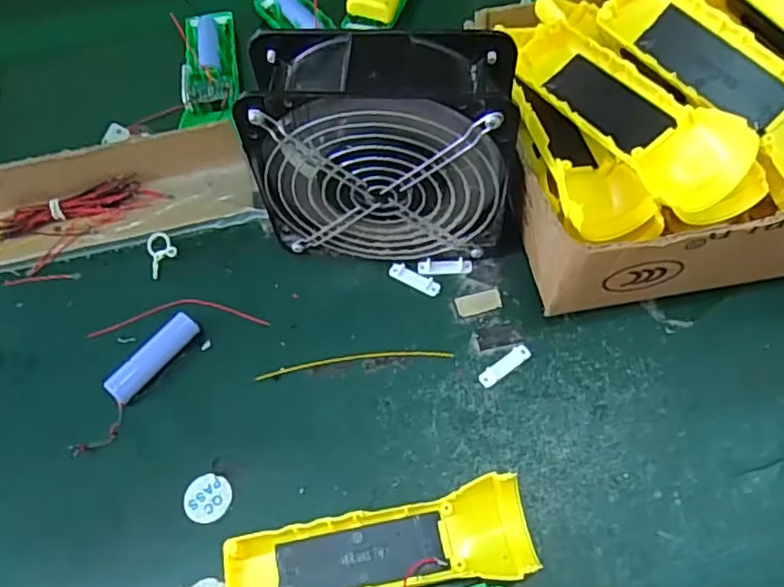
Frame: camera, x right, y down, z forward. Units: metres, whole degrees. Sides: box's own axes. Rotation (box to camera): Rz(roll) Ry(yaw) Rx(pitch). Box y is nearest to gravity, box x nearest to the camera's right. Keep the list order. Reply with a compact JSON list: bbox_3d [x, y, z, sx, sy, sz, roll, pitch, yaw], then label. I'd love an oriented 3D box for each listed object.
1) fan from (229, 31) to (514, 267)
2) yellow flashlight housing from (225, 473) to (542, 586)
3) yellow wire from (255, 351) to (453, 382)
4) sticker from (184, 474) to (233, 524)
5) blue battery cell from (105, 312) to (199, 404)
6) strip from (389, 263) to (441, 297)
[{"bbox_3d":[-0.001,-0.085,0.393,0.153,0.148,0.067,3,61,5],"label":"fan"},{"bbox_3d":[-0.006,0.139,0.343,0.162,0.024,0.048,-9,61,-1],"label":"yellow flashlight housing"},{"bbox_3d":[-0.024,0.044,0.409,0.125,0.004,0.010,-8,61,-1],"label":"yellow wire"},{"bbox_3d":[-0.108,0.120,0.370,0.026,0.004,0.027,8,62,8],"label":"sticker"},{"bbox_3d":[-0.152,0.042,0.407,0.015,0.022,0.067,33,68,20],"label":"blue battery cell"},{"bbox_3d":[0.016,-0.011,0.433,0.039,0.004,0.013,28,66,17],"label":"strip"}]

